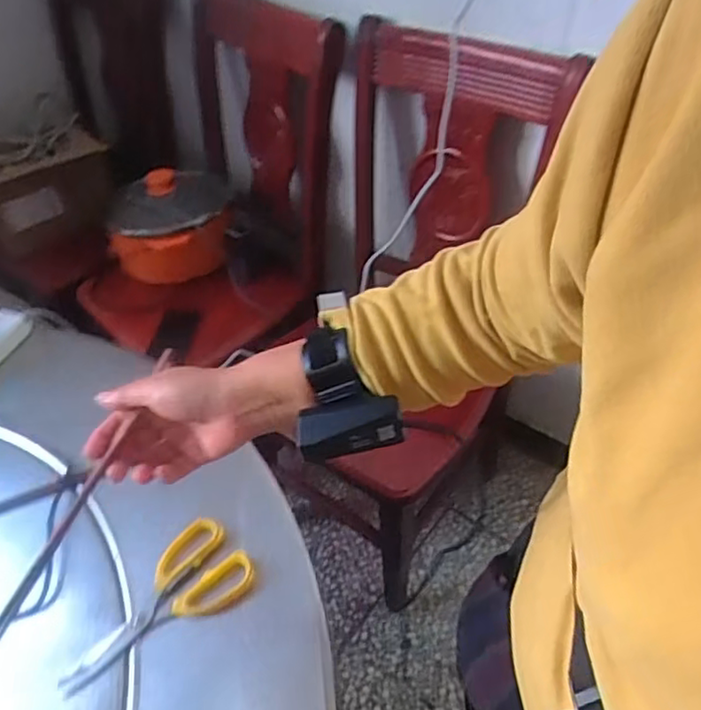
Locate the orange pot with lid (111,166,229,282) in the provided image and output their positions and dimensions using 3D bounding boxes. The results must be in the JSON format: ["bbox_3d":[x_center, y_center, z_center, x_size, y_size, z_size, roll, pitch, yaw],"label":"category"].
[{"bbox_3d":[-0.400,-0.295,1.456,0.268,0.221,0.248,-3,45,3],"label":"orange pot with lid"}]

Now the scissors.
[{"bbox_3d":[-0.187,0.230,0.611,0.183,0.018,0.090,-28,49,-21],"label":"scissors"}]

